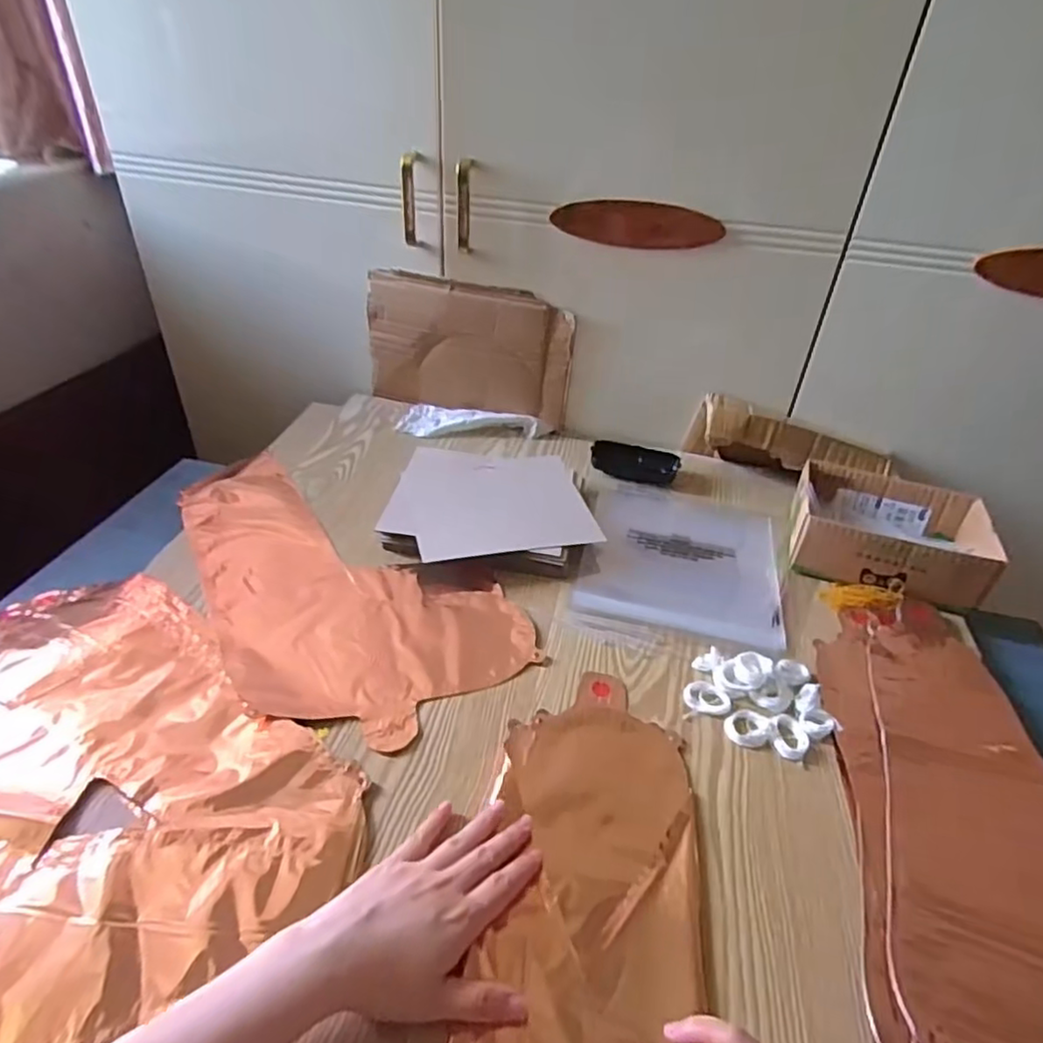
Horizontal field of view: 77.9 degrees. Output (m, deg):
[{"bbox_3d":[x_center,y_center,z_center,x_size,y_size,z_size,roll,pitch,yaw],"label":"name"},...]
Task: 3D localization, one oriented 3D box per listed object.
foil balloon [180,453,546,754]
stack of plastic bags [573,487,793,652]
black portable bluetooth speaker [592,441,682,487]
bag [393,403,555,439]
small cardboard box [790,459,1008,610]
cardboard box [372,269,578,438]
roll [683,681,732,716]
[{"bbox_3d":[-0.201,0.046,0.636,0.223,0.014,0.430,-24,46,-35],"label":"foil balloon"},{"bbox_3d":[0.172,0.030,0.697,0.196,0.016,0.238,12,37,8],"label":"stack of plastic bags"},{"bbox_3d":[0.143,-0.076,0.818,0.106,0.025,0.051,9,36,4],"label":"black portable bluetooth speaker"},{"bbox_3d":[-0.063,-0.130,0.860,0.196,0.025,0.078,12,37,7],"label":"bag"},{"bbox_3d":[0.383,0.009,0.682,0.183,0.062,0.142,18,38,15],"label":"small cardboard box"},{"bbox_3d":[-0.070,-0.221,0.850,0.271,0.176,0.032,14,37,11],"label":"cardboard box"},{"bbox_3d":[0.153,0.146,0.533,0.038,0.009,0.026,15,37,12],"label":"roll"}]

